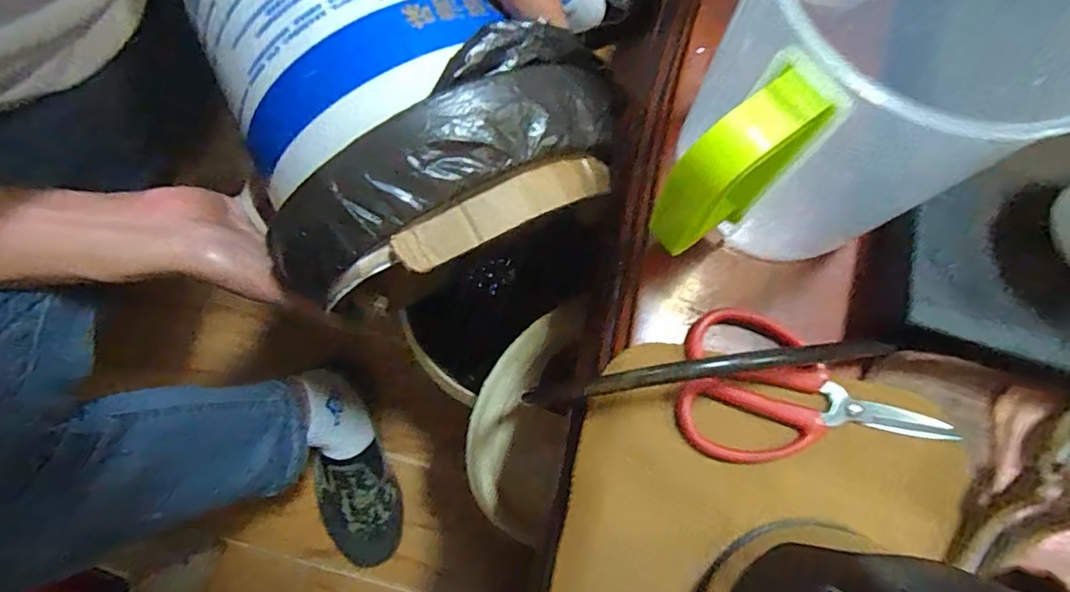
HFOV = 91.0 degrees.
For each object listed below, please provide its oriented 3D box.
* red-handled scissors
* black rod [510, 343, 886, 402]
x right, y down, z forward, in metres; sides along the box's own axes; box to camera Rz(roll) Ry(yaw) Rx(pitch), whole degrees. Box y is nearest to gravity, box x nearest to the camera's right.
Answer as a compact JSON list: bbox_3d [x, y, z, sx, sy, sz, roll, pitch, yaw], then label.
[{"bbox_3d":[0.147,0.056,0.276,0.139,0.010,0.076,13,76,1],"label":"red-handled scissors"},{"bbox_3d":[0.073,0.037,0.254,0.154,0.028,0.009,-7,77,-4],"label":"black rod"}]

